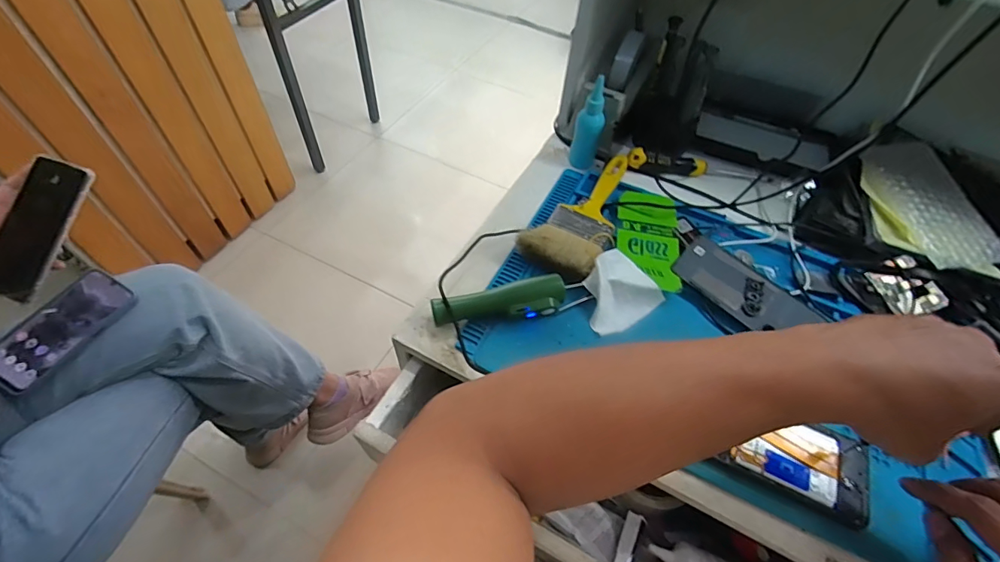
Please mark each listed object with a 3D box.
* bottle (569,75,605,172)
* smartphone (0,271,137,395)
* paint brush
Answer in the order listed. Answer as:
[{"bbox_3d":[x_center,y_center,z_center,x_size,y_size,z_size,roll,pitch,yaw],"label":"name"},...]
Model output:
[{"bbox_3d":[0.114,-0.199,0.572,0.035,0.115,0.029,21,56,12],"label":"bottle"},{"bbox_3d":[-0.562,0.061,0.571,0.075,0.009,0.162,39,62,-2],"label":"smartphone"},{"bbox_3d":[0.120,-0.081,0.538,0.084,0.028,0.213,36,60,21],"label":"paint brush"}]

